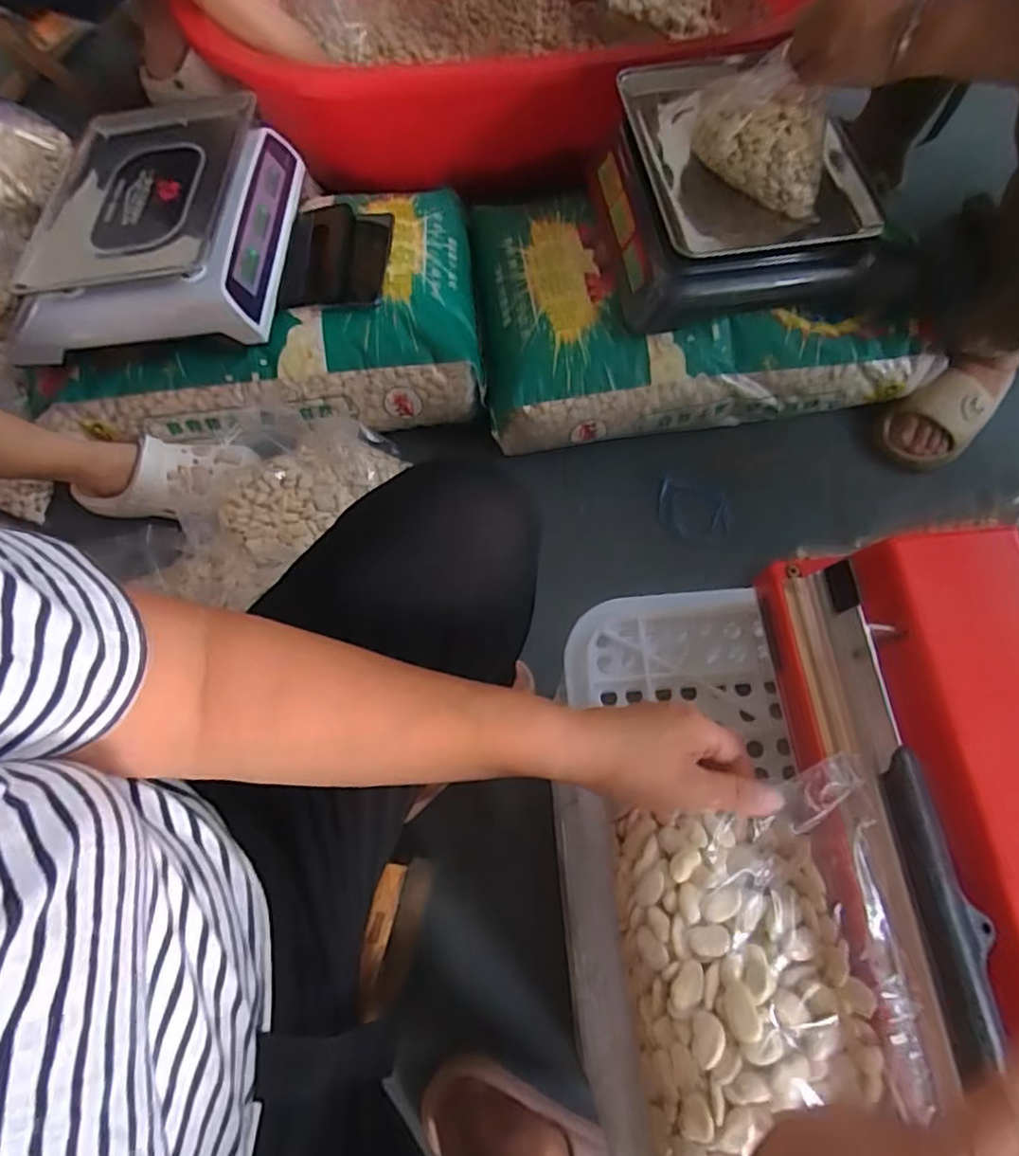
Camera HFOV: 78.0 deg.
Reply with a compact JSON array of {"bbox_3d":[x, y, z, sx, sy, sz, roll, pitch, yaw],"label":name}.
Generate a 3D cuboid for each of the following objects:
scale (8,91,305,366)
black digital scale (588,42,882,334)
[{"bbox_3d":[-0.446,-0.447,0.788,0.335,0.093,0.332,-1,69,1],"label":"scale"},{"bbox_3d":[0.261,-0.484,0.776,0.280,0.139,0.330,-7,69,-1],"label":"black digital scale"}]

